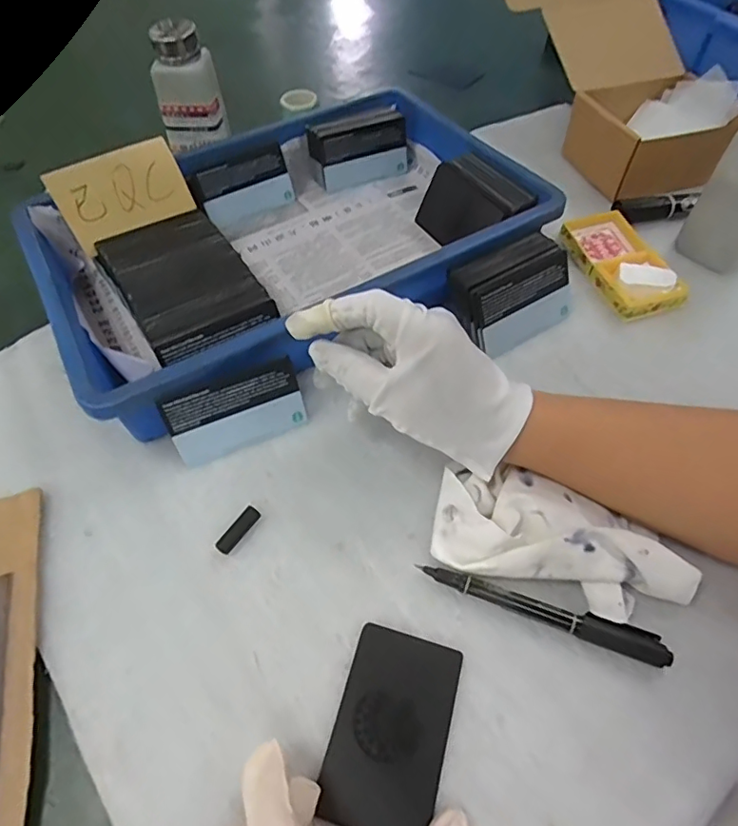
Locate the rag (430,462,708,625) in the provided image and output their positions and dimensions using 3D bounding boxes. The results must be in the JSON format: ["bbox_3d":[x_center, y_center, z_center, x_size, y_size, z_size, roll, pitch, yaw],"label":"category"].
[{"bbox_3d":[0.107,0.073,0.303,0.138,0.031,0.060,16,56,12],"label":"rag"}]

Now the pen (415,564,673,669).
[{"bbox_3d":[0.092,0.105,0.291,0.131,0.011,0.015,18,56,14],"label":"pen"}]

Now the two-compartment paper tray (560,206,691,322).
[{"bbox_3d":[0.210,-0.128,0.449,0.057,0.022,0.116,-16,55,-10],"label":"two-compartment paper tray"}]

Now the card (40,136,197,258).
[{"bbox_3d":[-0.187,-0.168,0.410,0.091,0.057,0.004,-30,37,-13],"label":"card"}]

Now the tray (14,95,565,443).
[{"bbox_3d":[-0.064,-0.140,0.441,0.367,0.082,0.250,-26,58,-17],"label":"tray"}]

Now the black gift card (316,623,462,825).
[{"bbox_3d":[0.011,0.152,0.261,0.054,0.004,0.085,13,54,10],"label":"black gift card"}]

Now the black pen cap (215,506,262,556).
[{"bbox_3d":[-0.079,0.069,0.320,0.011,0.009,0.030,32,61,22],"label":"black pen cap"}]

